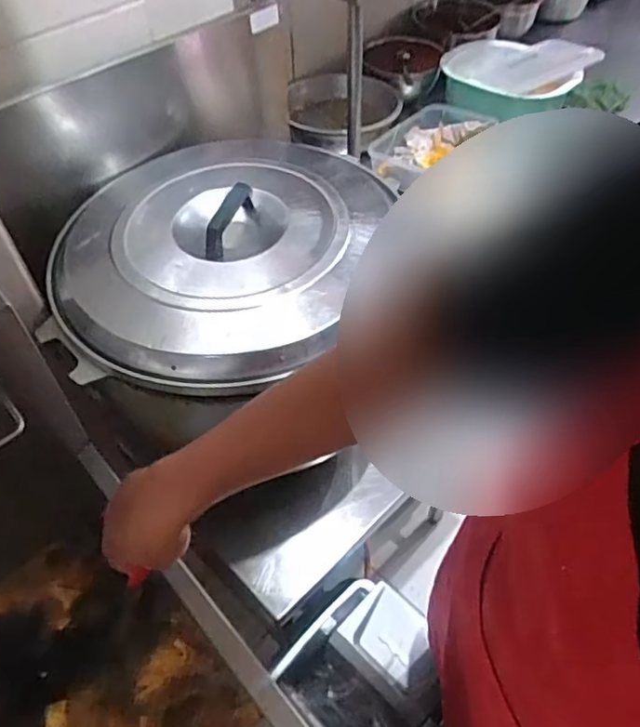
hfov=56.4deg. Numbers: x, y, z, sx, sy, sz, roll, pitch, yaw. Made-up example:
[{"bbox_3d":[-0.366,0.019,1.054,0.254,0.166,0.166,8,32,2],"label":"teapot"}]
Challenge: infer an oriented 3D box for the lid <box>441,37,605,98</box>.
[{"bbox_3d":[0.415,-0.636,1.274,0.277,0.036,0.221,26,62,27],"label":"lid"}]

